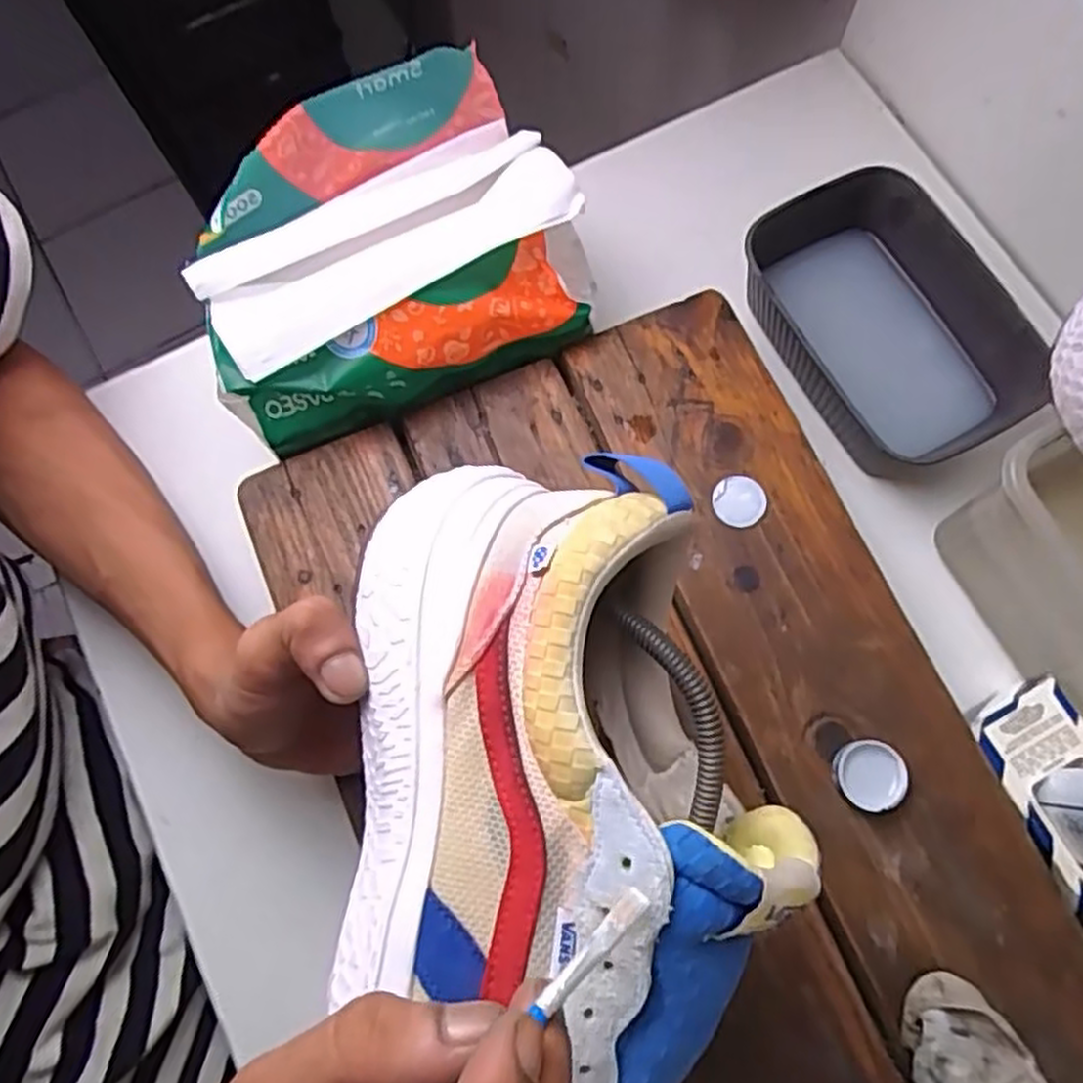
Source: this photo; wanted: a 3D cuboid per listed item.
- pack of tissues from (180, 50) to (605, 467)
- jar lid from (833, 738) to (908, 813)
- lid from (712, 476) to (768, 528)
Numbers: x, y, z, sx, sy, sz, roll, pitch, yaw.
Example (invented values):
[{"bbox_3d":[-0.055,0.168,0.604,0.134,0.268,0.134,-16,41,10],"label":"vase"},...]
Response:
[{"bbox_3d":[-0.079,-0.144,0.396,0.194,0.078,0.133,-25,76,-5],"label":"pack of tissues"},{"bbox_3d":[0.150,0.107,0.354,0.029,0.013,0.030,0,75,1],"label":"jar lid"},{"bbox_3d":[0.101,-0.021,0.393,0.026,0.004,0.027,0,75,1],"label":"lid"}]

